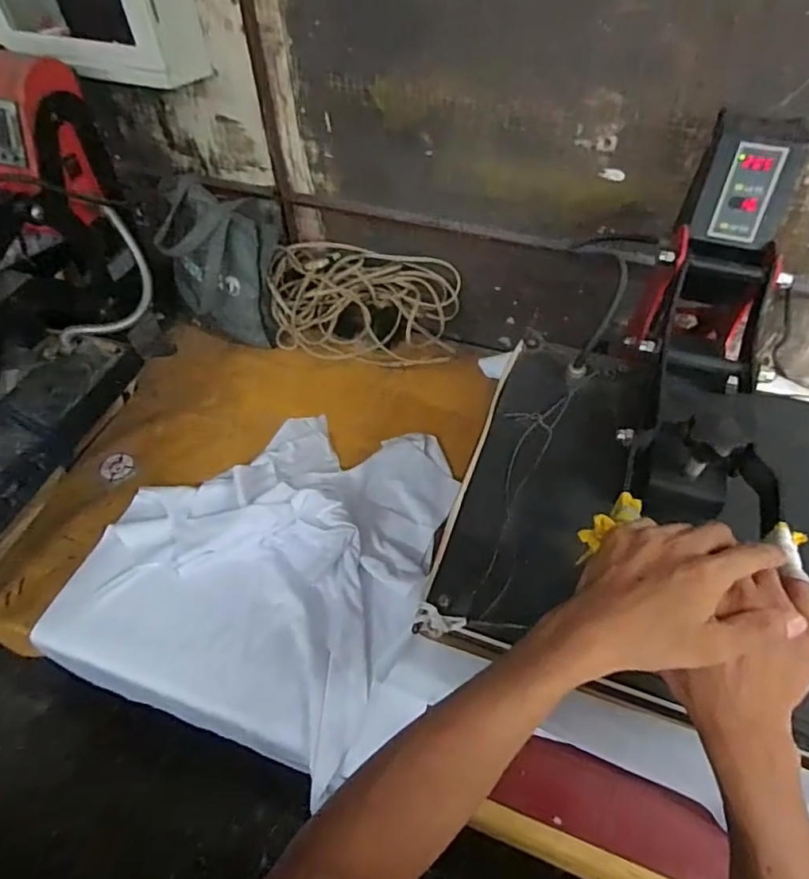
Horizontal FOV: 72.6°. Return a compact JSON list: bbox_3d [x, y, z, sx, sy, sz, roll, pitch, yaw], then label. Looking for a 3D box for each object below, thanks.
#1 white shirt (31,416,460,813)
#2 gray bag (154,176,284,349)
[{"bbox_3d":[-0.213,0.164,0.829,0.477,0.064,0.495,19,55,15],"label":"white shirt"},{"bbox_3d":[-0.333,-0.326,1.043,0.206,0.269,0.146,-2,52,-1],"label":"gray bag"}]

